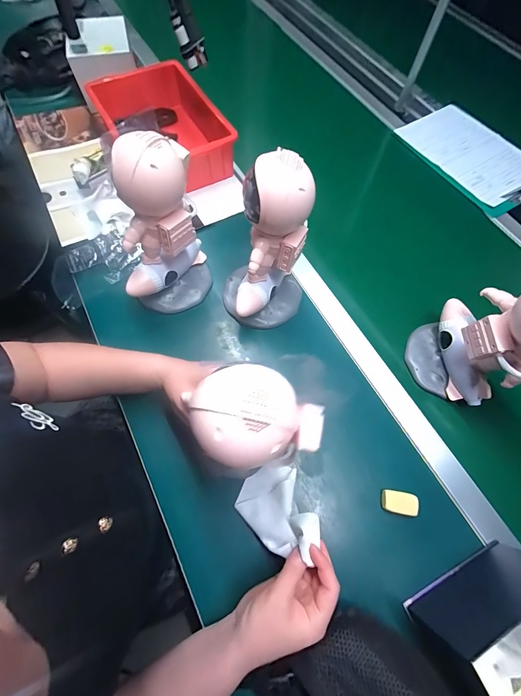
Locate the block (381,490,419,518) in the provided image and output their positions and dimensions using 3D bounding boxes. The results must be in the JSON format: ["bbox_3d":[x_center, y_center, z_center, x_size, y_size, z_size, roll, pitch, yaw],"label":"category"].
[{"bbox_3d":[0.184,0.203,0.382,0.045,0.010,0.026,9,67,1],"label":"block"}]

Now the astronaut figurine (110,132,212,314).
[{"bbox_3d":[-0.143,-0.156,0.399,0.114,0.223,0.099,-3,67,-4],"label":"astronaut figurine"}]

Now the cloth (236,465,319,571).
[{"bbox_3d":[0.015,0.188,0.340,0.079,0.081,0.089,-11,68,-8],"label":"cloth"}]

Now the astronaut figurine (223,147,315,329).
[{"bbox_3d":[0.007,-0.137,0.401,0.127,0.225,0.134,7,67,0],"label":"astronaut figurine"}]

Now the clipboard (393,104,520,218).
[{"bbox_3d":[0.479,-0.430,0.648,0.196,0.030,0.314,-28,71,-14],"label":"clipboard"}]

